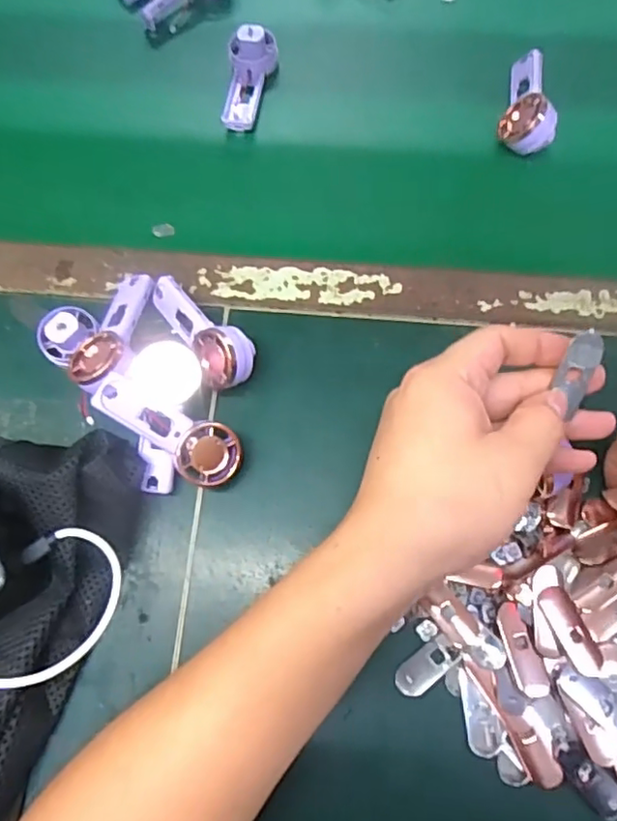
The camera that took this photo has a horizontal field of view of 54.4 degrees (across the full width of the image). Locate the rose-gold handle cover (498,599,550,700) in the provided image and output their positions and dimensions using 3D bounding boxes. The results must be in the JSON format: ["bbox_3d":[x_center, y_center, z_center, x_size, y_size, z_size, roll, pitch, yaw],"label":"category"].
[{"bbox_3d":[0.122,0.138,0.345,0.015,0.004,0.051,-18,73,-4],"label":"rose-gold handle cover"}]

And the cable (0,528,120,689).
[{"bbox_3d":[-0.158,0.126,0.334,0.065,0.017,0.127,40,78,13],"label":"cable"}]

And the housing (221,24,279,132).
[{"bbox_3d":[-0.048,-0.266,0.485,0.038,0.034,0.079,3,73,3],"label":"housing"}]

